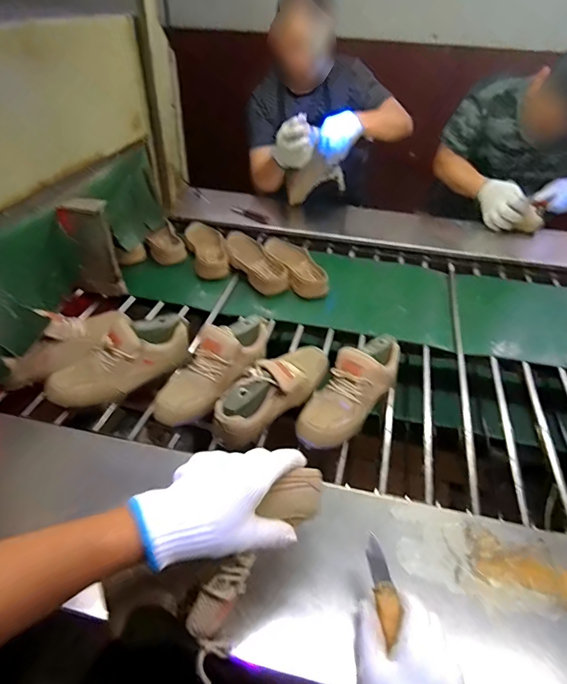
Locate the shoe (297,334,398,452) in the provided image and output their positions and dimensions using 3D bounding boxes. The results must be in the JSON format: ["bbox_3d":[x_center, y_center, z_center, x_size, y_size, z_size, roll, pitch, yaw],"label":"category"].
[{"bbox_3d":[0.116,0.076,0.731,0.092,0.092,0.262,30,63,30],"label":"shoe"}]

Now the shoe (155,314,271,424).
[{"bbox_3d":[-0.122,0.039,0.761,0.088,0.097,0.270,31,65,30],"label":"shoe"}]

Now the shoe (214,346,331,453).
[{"bbox_3d":[-0.011,0.076,0.729,0.085,0.102,0.255,26,46,23],"label":"shoe"}]

